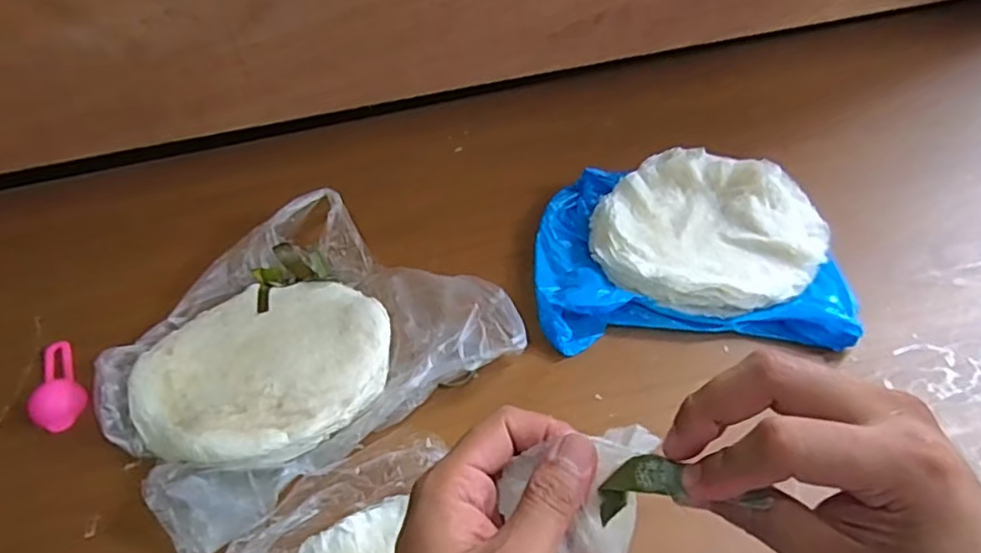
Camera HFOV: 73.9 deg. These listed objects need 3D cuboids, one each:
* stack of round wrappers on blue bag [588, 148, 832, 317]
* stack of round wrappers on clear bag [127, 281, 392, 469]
[{"bbox_3d":[0.212,-0.046,0.650,0.206,0.045,0.204,32,54,33],"label":"stack of round wrappers on blue bag"},{"bbox_3d":[-0.194,0.080,0.564,0.205,0.029,0.194,-3,43,2],"label":"stack of round wrappers on clear bag"}]

